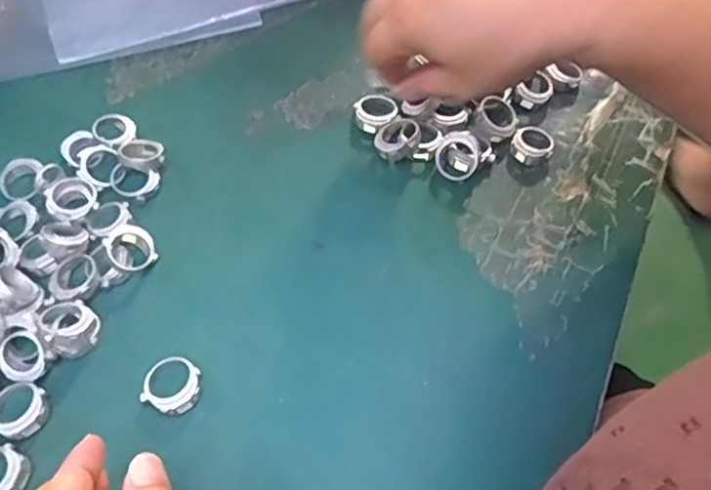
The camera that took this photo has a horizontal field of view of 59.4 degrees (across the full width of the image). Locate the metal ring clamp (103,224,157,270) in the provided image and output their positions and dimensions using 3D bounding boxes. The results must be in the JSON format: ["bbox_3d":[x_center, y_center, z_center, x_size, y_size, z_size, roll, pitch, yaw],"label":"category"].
[{"bbox_3d":[-0.128,0.001,0.354,0.025,0.007,0.029,-31,88,-28],"label":"metal ring clamp"}]

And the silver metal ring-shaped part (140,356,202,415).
[{"bbox_3d":[-0.094,0.072,0.321,0.029,0.009,0.029,0,60,-1],"label":"silver metal ring-shaped part"}]

